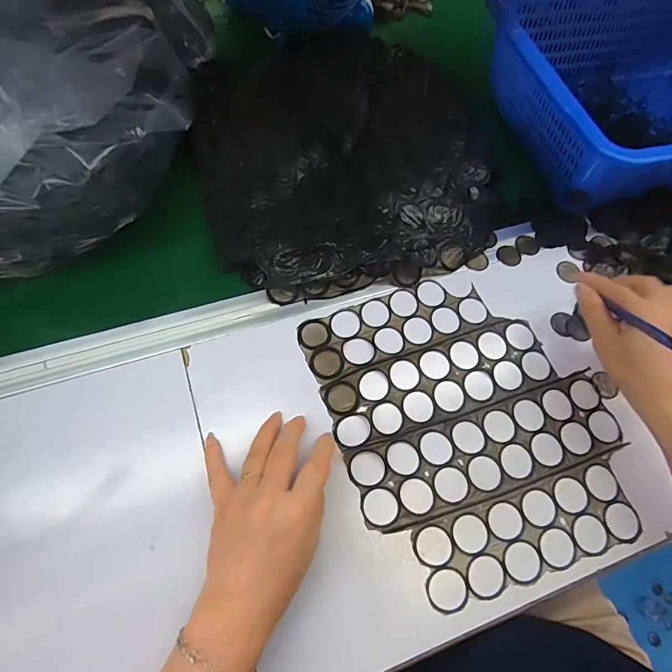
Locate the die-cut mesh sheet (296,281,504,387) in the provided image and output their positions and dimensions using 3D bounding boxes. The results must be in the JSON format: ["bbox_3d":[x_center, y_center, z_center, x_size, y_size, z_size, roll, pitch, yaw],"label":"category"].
[{"bbox_3d":[0.062,-0.014,0.428,0.197,0.004,0.068,-19,69,-11],"label":"die-cut mesh sheet"}]

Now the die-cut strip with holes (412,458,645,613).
[{"bbox_3d":[0.165,0.167,0.362,0.198,0.004,0.067,-15,68,-10],"label":"die-cut strip with holes"}]

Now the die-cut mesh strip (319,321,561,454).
[{"bbox_3d":[0.103,0.042,0.410,0.229,0.004,0.070,-16,68,-12],"label":"die-cut mesh strip"}]

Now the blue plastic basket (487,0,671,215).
[{"bbox_3d":[0.398,-0.309,0.524,0.401,0.116,0.309,-14,68,-11],"label":"blue plastic basket"}]

